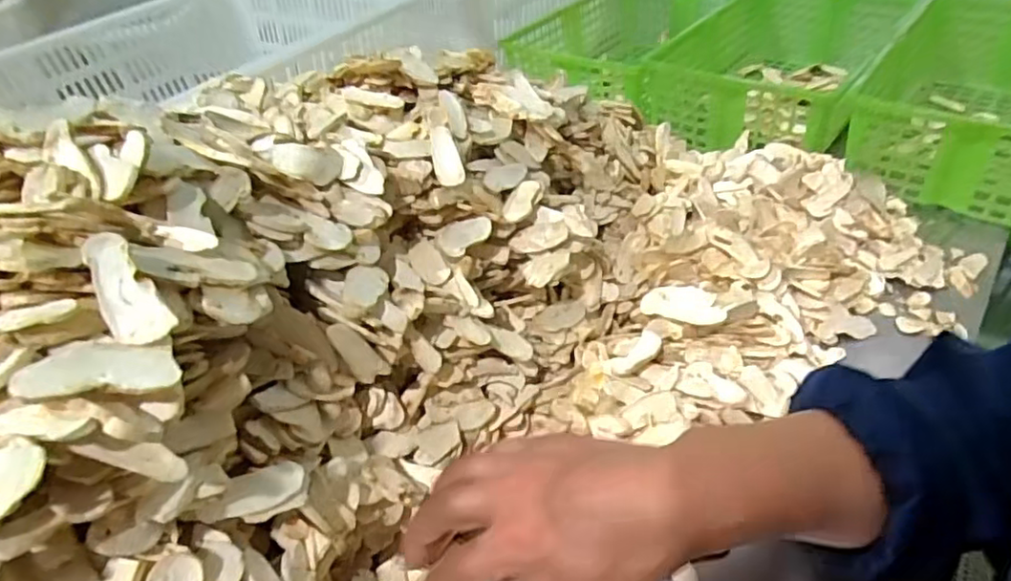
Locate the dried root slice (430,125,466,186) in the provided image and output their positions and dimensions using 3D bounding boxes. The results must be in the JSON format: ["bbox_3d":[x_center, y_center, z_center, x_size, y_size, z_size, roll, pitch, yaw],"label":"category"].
[{"bbox_3d":[-0.042,-0.094,0.429,0.019,0.007,0.044,-15,80,-9],"label":"dried root slice"}]

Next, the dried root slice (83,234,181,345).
[{"bbox_3d":[-0.153,0.000,0.245,0.022,0.047,0.004,-33,0,-3],"label":"dried root slice"}]

